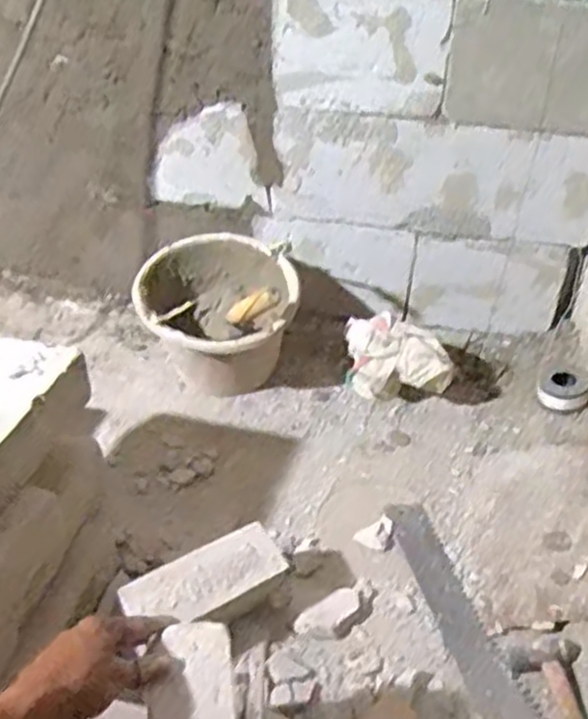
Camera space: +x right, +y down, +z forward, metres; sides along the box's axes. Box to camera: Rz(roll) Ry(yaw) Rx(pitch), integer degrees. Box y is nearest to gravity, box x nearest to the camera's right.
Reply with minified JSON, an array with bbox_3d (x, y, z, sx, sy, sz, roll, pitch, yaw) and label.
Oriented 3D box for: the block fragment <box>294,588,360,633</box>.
[{"bbox_3d":[0.045,0.336,0.980,0.090,0.025,0.038,-19,42,-27],"label":"block fragment"}]

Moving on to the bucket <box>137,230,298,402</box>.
[{"bbox_3d":[-0.136,-0.051,1.315,0.270,0.238,0.279,-2,37,-8],"label":"bucket"}]

